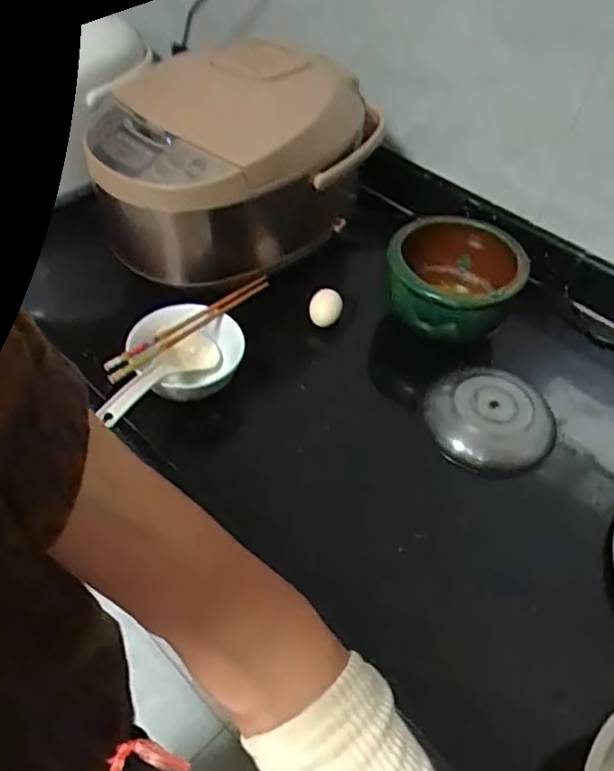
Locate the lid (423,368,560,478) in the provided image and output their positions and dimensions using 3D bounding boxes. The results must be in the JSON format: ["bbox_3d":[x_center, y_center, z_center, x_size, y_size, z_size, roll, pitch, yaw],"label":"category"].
[{"bbox_3d":[0.208,0.036,0.718,0.131,0.036,0.133,2,49,-2],"label":"lid"}]

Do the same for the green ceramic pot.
[{"bbox_3d":[0.176,-0.129,0.795,0.156,0.098,0.146,2,49,-2],"label":"green ceramic pot"}]

